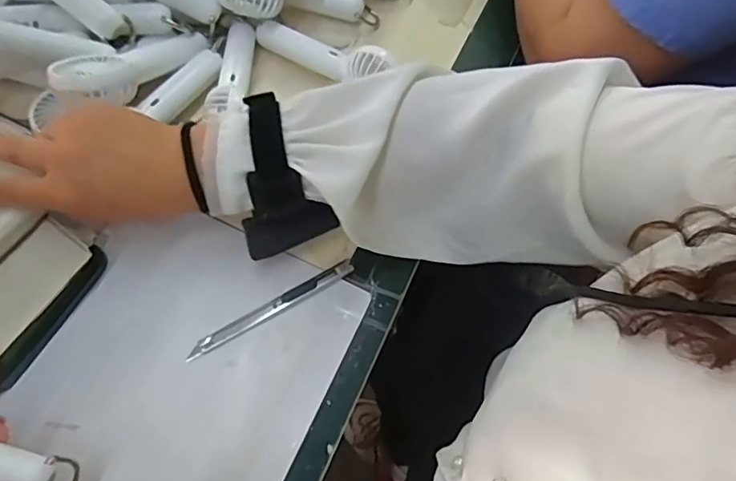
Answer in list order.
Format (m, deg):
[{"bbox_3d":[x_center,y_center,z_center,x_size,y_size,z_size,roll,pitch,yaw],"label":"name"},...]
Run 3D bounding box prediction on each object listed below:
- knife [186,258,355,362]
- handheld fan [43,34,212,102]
[{"bbox_3d":[-0.071,0.050,0.405,0.134,0.011,0.011,-30,67,-12],"label":"knife"},{"bbox_3d":[-0.189,-0.142,0.434,0.054,0.024,0.143,22,37,12],"label":"handheld fan"}]

